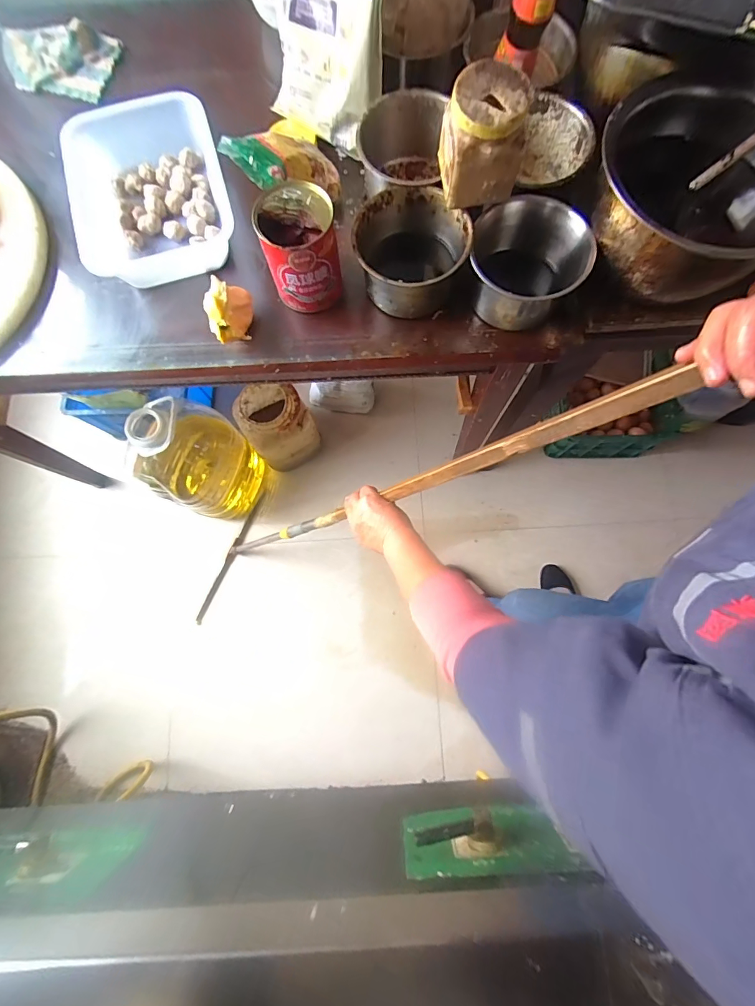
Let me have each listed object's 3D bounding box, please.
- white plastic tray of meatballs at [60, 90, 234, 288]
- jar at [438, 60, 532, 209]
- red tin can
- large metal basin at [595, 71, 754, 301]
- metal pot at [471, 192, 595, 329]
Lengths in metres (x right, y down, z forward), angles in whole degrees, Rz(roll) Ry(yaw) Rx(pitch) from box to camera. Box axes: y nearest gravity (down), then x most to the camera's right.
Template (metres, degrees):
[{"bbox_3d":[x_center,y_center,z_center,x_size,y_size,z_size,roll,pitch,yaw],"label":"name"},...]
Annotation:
[{"bbox_3d":[-0.340,-0.462,0.627,0.225,0.082,0.268,-18,79,-3],"label":"white plastic tray of meatballs"},{"bbox_3d":[0.123,-0.428,0.483,0.087,0.108,0.072,-8,78,-1],"label":"jar"},{"bbox_3d":[-0.105,-0.348,0.555,0.101,0.135,0.099,-14,78,-2],"label":"red tin can"},{"bbox_3d":[0.389,-0.369,0.518,0.243,0.131,0.235,0,78,1],"label":"large metal basin"},{"bbox_3d":[0.199,-0.320,0.565,0.143,0.100,0.143,0,78,1],"label":"metal pot"}]

